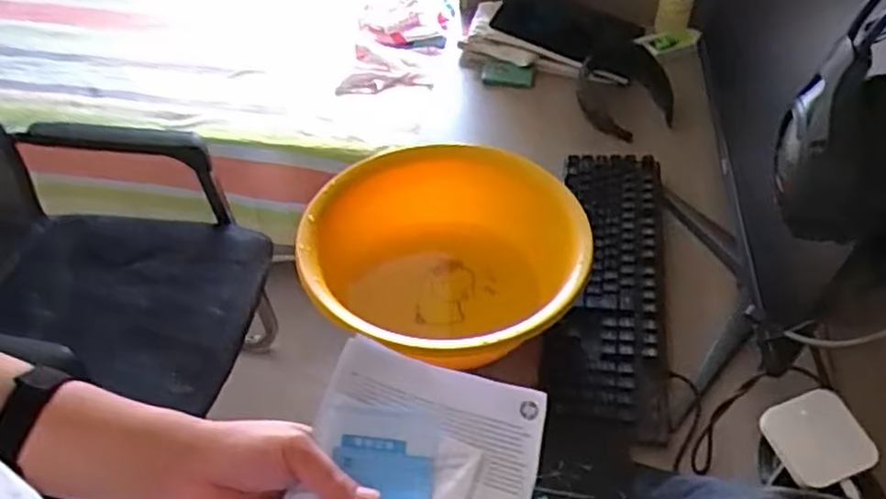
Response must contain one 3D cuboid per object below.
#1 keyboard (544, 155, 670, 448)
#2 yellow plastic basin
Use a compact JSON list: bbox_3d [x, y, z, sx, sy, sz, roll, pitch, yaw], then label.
[{"bbox_3d":[0.198,0.026,0.860,0.121,0.026,0.426,7,45,7],"label":"keyboard"},{"bbox_3d":[0.013,0.024,0.819,0.269,0.135,0.281,0,45,0],"label":"yellow plastic basin"}]

